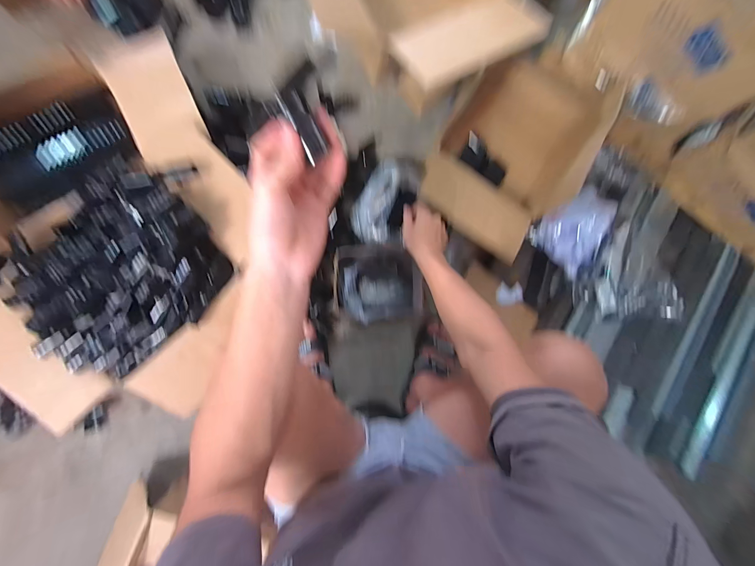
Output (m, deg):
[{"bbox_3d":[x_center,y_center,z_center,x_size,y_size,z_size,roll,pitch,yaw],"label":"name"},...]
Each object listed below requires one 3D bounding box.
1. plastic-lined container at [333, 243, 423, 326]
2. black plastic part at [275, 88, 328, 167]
[{"bbox_3d":[-0.001,0.003,0.773,0.202,0.111,0.168,0,89,-8],"label":"plastic-lined container"},{"bbox_3d":[-0.067,-0.144,0.289,0.021,0.004,0.061,-34,129,-7],"label":"black plastic part"}]

